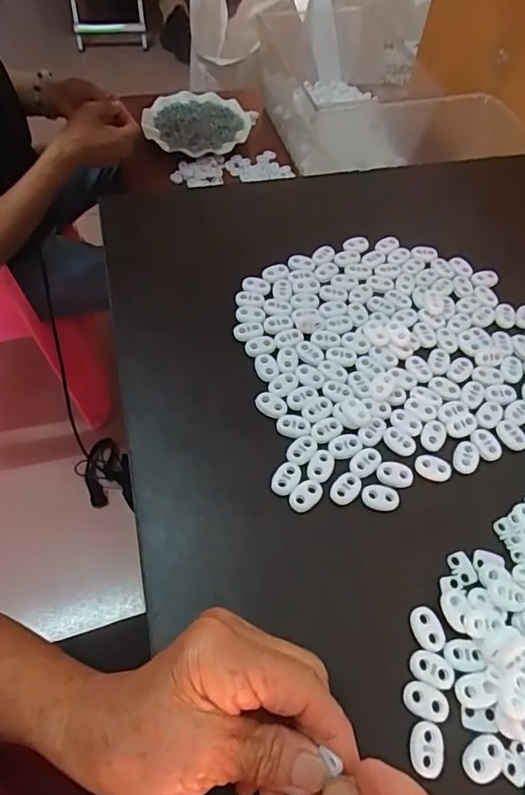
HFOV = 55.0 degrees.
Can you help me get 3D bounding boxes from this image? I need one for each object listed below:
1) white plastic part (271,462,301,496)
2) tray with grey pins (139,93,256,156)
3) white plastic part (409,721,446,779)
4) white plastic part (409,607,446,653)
[{"bbox_3d":[0.016,0.049,0.314,0.015,0.004,0.023,26,61,13],"label":"white plastic part"},{"bbox_3d":[-0.114,-0.483,0.886,0.184,0.027,0.175,37,64,18],"label":"tray with grey pins"},{"bbox_3d":[0.080,0.170,0.244,0.017,0.004,0.022,14,59,6],"label":"white plastic part"},{"bbox_3d":[0.090,0.125,0.272,0.016,0.004,0.022,-13,60,-10],"label":"white plastic part"}]

